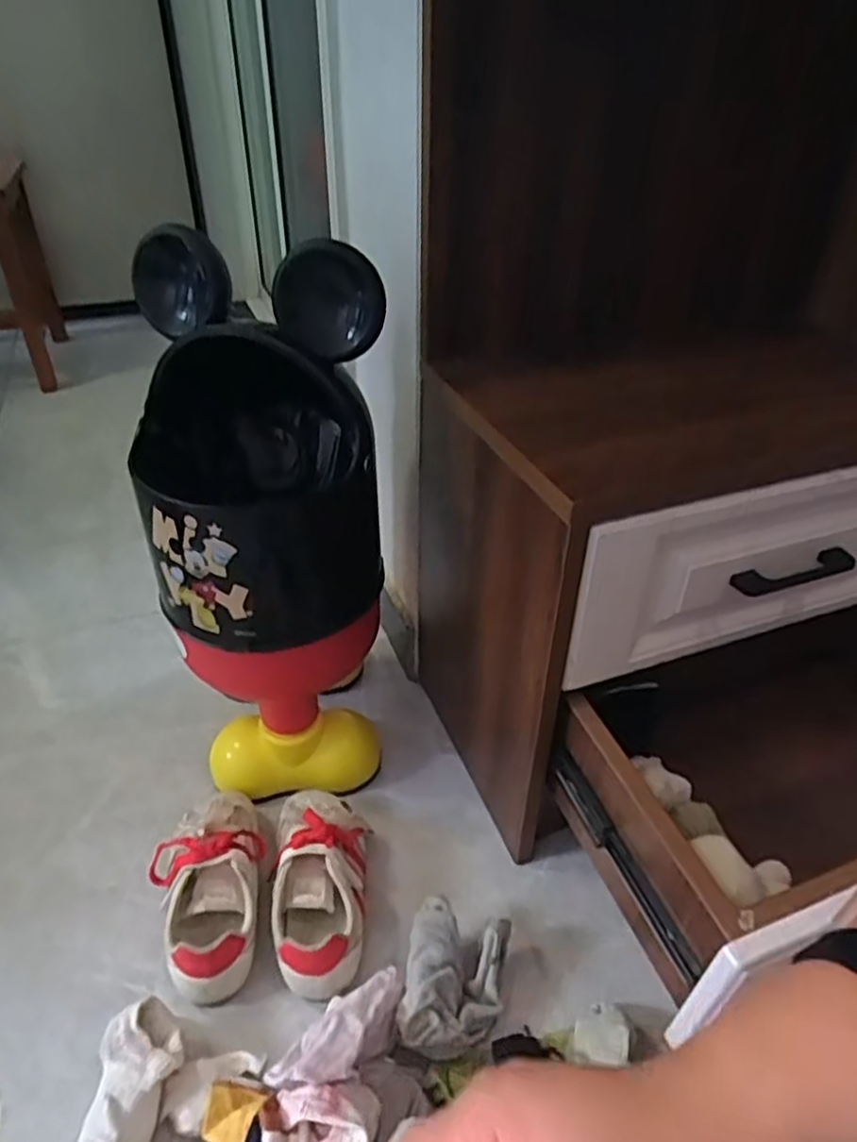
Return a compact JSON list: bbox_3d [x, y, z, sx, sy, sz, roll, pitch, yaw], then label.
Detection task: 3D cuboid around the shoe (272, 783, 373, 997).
[{"bbox_3d":[-0.105,0.297,0.701,0.089,0.080,0.201,-1,37,-2],"label":"shoe"}]

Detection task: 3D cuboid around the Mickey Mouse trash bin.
[{"bbox_3d":[-0.162,-0.029,0.747,0.227,0.555,0.236,-11,38,-15],"label":"Mickey Mouse trash bin"}]

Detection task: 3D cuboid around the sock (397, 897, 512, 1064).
[{"bbox_3d":[0.024,0.358,0.628,0.085,0.063,0.122,5,37,7],"label":"sock"}]

